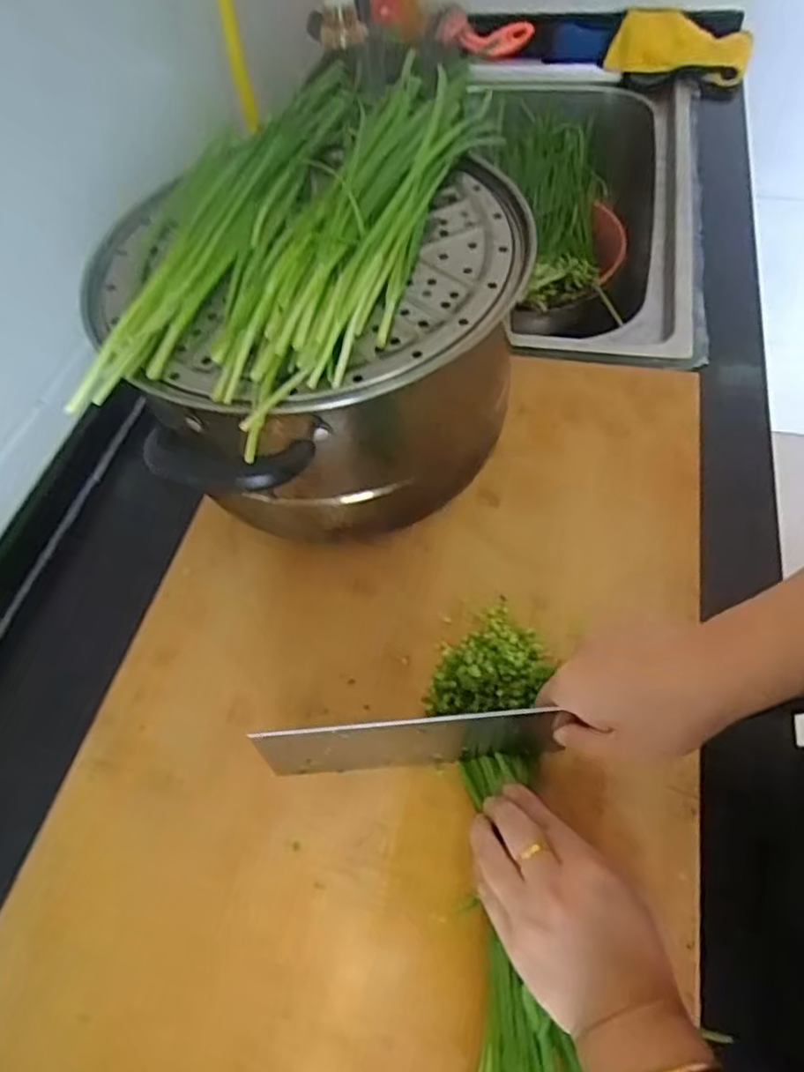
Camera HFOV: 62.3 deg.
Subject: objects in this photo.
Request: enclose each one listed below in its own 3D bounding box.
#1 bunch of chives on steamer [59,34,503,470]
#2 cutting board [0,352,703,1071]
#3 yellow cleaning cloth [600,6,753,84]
[{"bbox_3d":[-0.070,-0.228,0.447,0.200,0.036,0.404,13,59,14],"label":"bunch of chives on steamer"},{"bbox_3d":[0.000,0.079,0.456,0.381,0.021,0.578,10,59,10],"label":"cutting board"},{"bbox_3d":[0.386,-0.677,0.921,0.188,0.042,0.111,22,61,19],"label":"yellow cleaning cloth"}]

